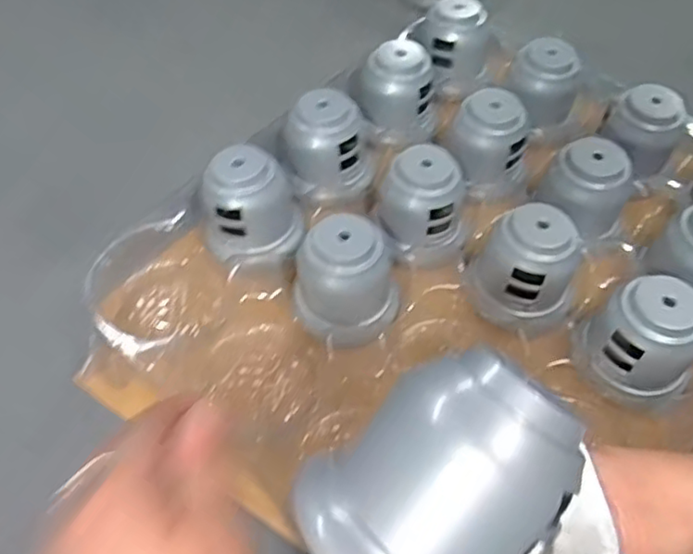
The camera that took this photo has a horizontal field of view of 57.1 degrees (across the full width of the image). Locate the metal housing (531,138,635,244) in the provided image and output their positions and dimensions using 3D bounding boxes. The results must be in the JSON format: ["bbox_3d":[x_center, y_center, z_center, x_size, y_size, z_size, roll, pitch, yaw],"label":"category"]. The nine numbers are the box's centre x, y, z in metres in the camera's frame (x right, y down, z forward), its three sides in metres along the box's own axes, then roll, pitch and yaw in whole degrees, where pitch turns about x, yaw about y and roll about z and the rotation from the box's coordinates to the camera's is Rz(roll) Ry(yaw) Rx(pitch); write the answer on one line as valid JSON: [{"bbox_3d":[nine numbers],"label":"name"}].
[{"bbox_3d":[0.213,-0.079,0.557,0.064,0.056,0.067,1,52,-2],"label":"metal housing"}]

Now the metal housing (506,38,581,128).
[{"bbox_3d":[0.203,-0.202,0.646,0.070,0.053,0.072,-7,52,-8],"label":"metal housing"}]

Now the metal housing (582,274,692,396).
[{"bbox_3d":[0.223,0.042,0.476,0.062,0.064,0.061,22,54,14],"label":"metal housing"}]

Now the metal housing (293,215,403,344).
[{"bbox_3d":[0.000,0.002,0.499,0.072,0.072,0.073,1,52,-2],"label":"metal housing"}]

